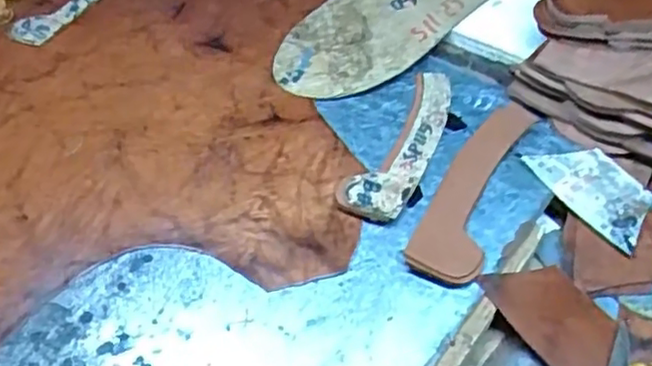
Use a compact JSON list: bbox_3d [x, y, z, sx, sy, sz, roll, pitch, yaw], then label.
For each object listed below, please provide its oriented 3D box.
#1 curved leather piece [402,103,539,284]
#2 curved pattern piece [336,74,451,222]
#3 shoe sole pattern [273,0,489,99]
[{"bbox_3d":[0.134,0.000,0.611,0.059,0.006,0.216,21,53,16],"label":"curved leather piece"},{"bbox_3d":[0.079,-0.040,0.648,0.058,0.007,0.204,24,54,18],"label":"curved pattern piece"},{"bbox_3d":[0.056,-0.178,0.762,0.142,0.012,0.260,35,62,24],"label":"shoe sole pattern"}]

